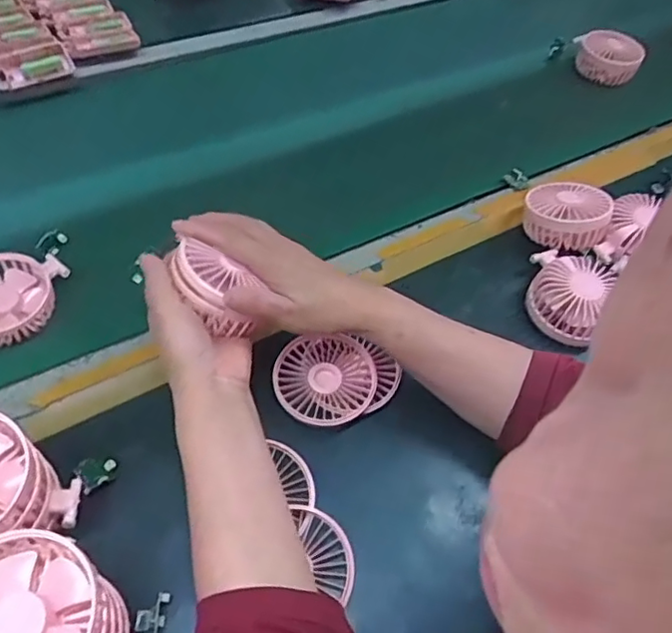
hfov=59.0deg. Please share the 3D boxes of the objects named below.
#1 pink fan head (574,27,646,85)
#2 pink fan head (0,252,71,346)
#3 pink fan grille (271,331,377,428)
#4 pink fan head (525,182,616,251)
[{"bbox_3d":[0.397,-0.385,0.862,0.094,0.033,0.089,24,55,12],"label":"pink fan head"},{"bbox_3d":[-0.306,-0.016,0.545,0.091,0.026,0.091,3,53,-4],"label":"pink fan head"},{"bbox_3d":[-0.010,0.054,0.525,0.086,0.010,0.089,3,53,-4],"label":"pink fan grille"},{"bbox_3d":[0.249,-0.113,0.638,0.086,0.045,0.086,25,55,13],"label":"pink fan head"}]

